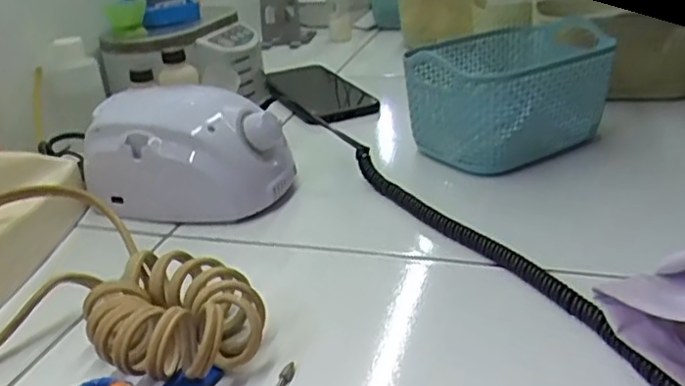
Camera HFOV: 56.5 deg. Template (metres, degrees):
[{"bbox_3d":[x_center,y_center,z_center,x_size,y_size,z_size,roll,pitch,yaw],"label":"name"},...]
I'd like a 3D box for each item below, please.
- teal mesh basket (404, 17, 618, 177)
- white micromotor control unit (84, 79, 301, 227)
[{"bbox_3d":[0.146,-0.083,0.547,0.171,0.086,0.118,-22,30,-31],"label":"teal mesh basket"},{"bbox_3d":[-0.118,-0.031,0.480,0.135,0.080,0.079,6,28,22],"label":"white micromotor control unit"}]

